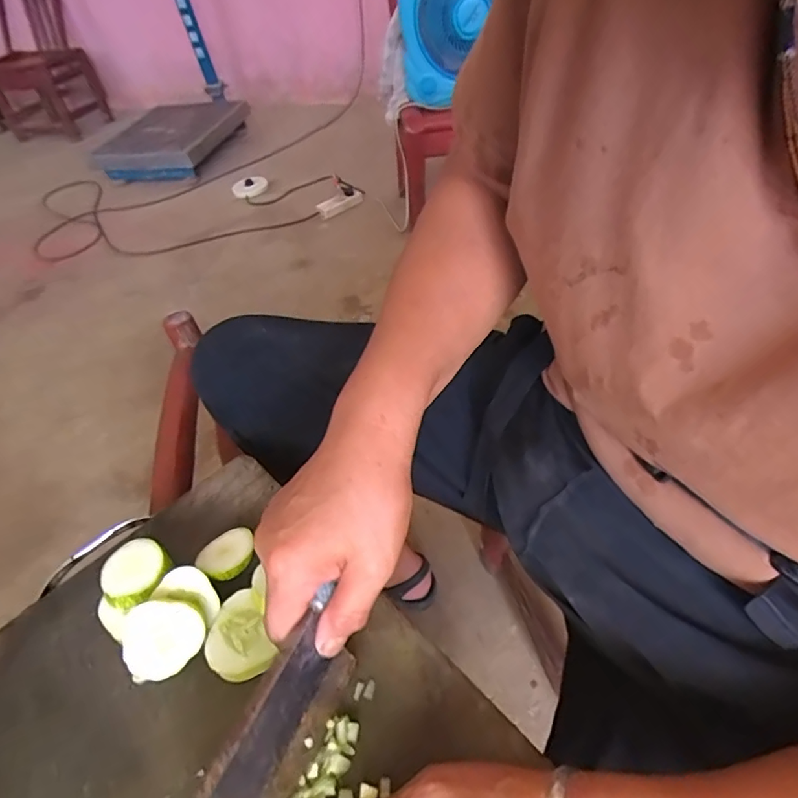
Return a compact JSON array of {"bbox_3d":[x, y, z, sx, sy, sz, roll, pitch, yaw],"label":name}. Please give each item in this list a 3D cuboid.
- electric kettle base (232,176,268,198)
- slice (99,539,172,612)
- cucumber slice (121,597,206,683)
[{"bbox_3d":[-0.513,-0.732,1.758,0.118,0.025,0.122,-16,46,-9],"label":"electric kettle base"},{"bbox_3d":[-0.189,0.126,0.367,0.044,0.014,0.046,-3,45,3],"label":"slice"},{"bbox_3d":[-0.158,0.160,0.341,0.049,0.008,0.048,2,84,-17],"label":"cucumber slice"}]

